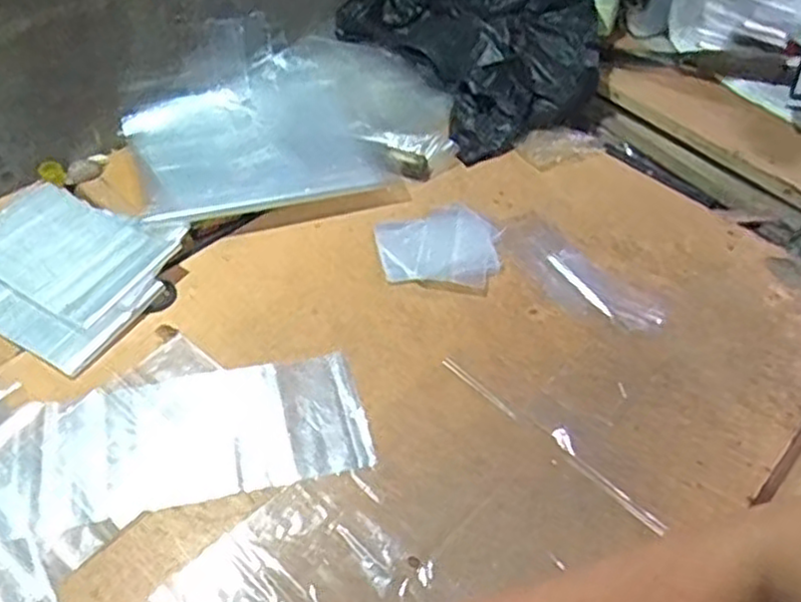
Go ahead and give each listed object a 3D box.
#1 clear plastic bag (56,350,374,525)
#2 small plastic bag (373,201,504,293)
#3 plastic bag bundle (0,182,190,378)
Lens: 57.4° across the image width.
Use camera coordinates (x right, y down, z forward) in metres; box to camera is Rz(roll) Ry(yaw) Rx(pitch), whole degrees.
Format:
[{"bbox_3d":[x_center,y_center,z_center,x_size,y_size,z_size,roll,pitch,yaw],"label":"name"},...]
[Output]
[{"bbox_3d":[-0.140,0.100,0.576,0.214,0.010,0.116,-12,53,-13],"label":"clear plastic bag"},{"bbox_3d":[0.037,-0.057,0.724,0.117,0.007,0.113,2,51,-2],"label":"small plastic bag"},{"bbox_3d":[-0.315,-0.036,0.672,0.200,0.022,0.166,24,54,14],"label":"plastic bag bundle"}]

